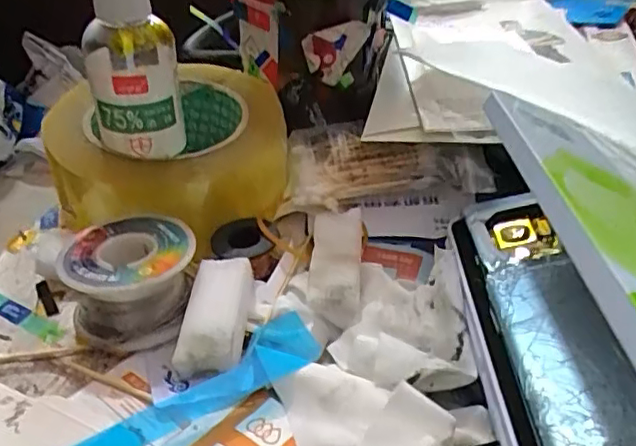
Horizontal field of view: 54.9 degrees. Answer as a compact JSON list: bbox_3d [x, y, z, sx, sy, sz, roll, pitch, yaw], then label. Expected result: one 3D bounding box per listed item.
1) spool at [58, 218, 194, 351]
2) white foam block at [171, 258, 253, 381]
[{"bbox_3d":[-0.076,0.021,0.254,0.047,0.029,0.051,1,39,-1],"label":"spool"},{"bbox_3d":[-0.039,0.036,0.244,0.023,0.016,0.054,4,39,3],"label":"white foam block"}]

